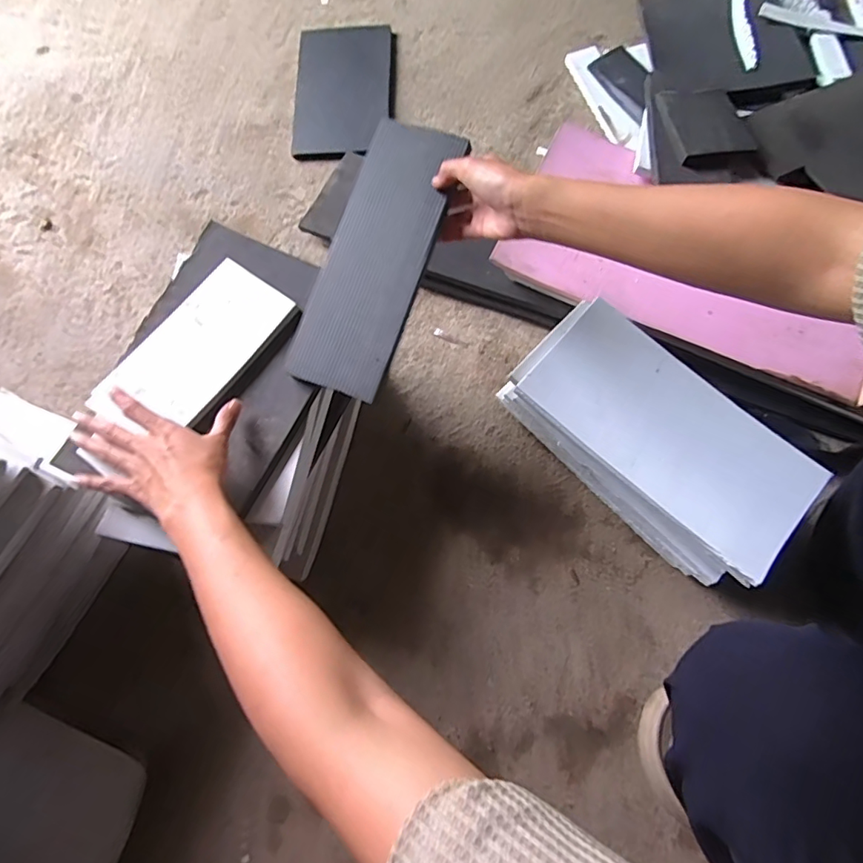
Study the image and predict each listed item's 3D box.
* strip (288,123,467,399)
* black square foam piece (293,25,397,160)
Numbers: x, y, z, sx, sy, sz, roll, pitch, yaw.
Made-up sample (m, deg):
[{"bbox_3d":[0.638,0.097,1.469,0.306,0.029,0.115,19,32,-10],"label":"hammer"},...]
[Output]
[{"bbox_3d":[-0.052,-0.166,0.479,0.097,0.019,0.265,17,85,8],"label":"strip"},{"bbox_3d":[-0.139,-0.549,0.808,0.156,0.020,0.289,-1,71,2],"label":"black square foam piece"}]

